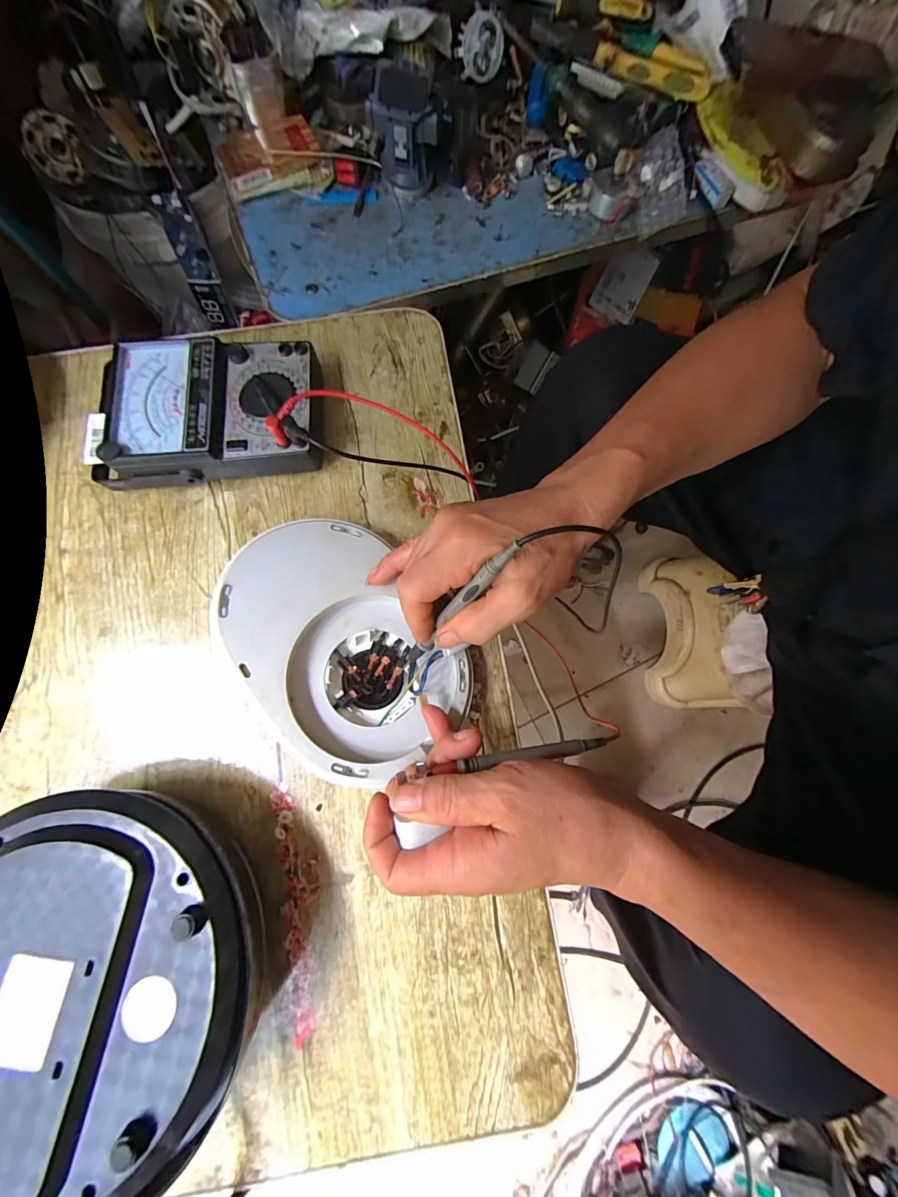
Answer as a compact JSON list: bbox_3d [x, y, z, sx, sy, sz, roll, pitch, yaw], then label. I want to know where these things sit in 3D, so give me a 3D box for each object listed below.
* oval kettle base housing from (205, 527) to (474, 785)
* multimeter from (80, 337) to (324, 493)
[{"bbox_3d":[-0.081,0.031,0.300,0.134,0.031,0.189,-34,88,-22],"label":"oval kettle base housing"},{"bbox_3d":[-0.211,-0.159,0.351,0.193,0.048,0.115,-6,78,-1],"label":"multimeter"}]

